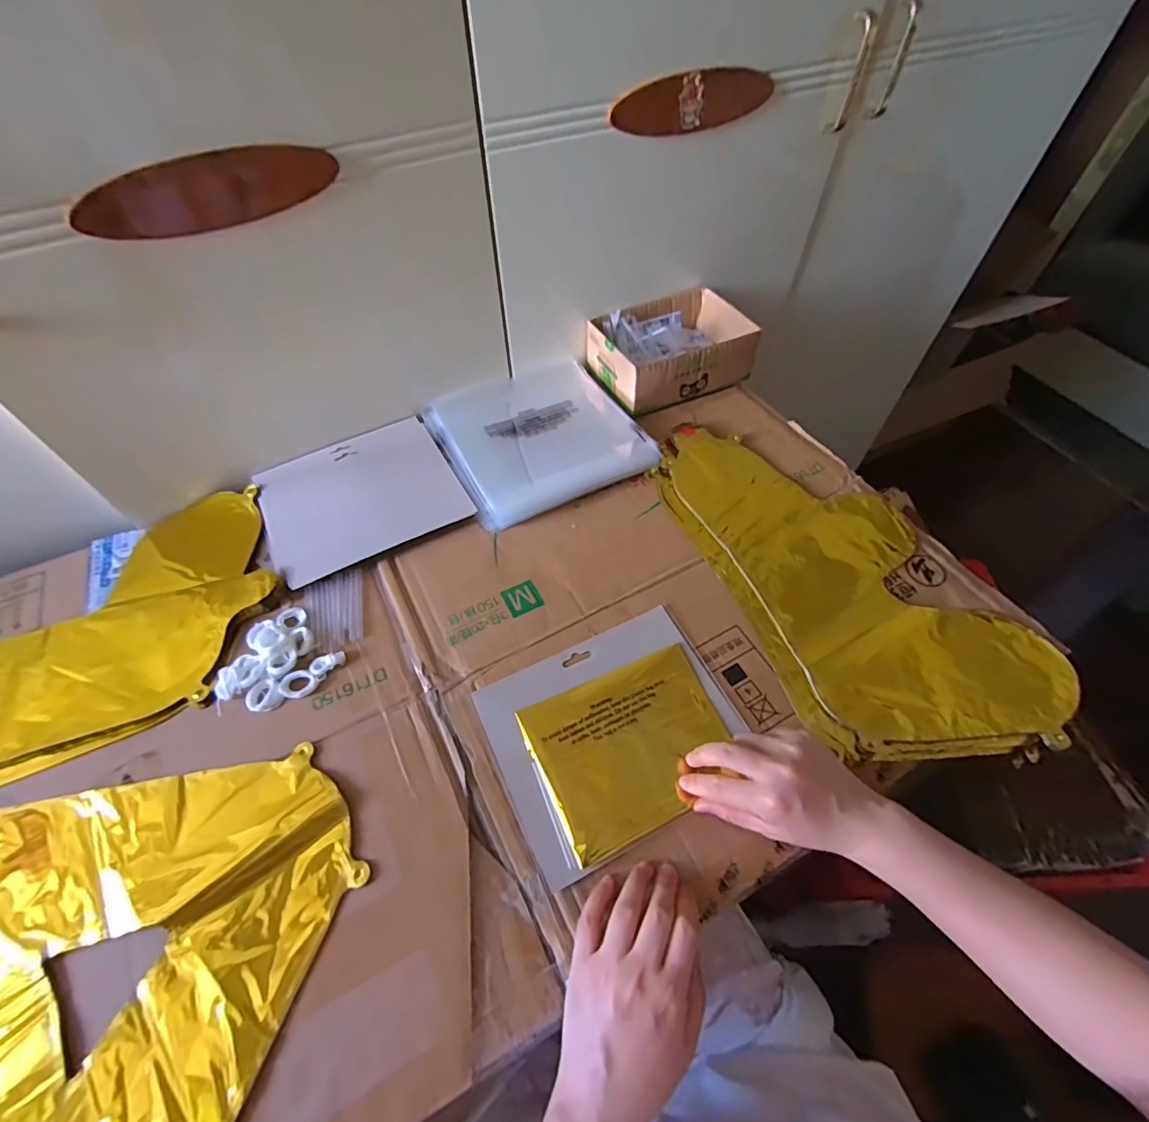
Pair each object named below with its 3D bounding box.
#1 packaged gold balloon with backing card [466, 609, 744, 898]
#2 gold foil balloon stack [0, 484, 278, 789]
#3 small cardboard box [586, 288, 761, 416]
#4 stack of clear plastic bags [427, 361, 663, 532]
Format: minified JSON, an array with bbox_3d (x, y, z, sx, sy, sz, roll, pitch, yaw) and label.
[{"bbox_3d":[0.035,0.139,0.442,0.193,0.012,0.162,-22,58,-15],"label":"packaged gold balloon with backing card"},{"bbox_3d":[-0.482,0.081,0.481,0.394,0.031,0.233,-22,57,-15],"label":"gold foil balloon stack"},{"bbox_3d":[0.120,-0.269,0.679,0.177,0.068,0.137,-22,58,-15],"label":"small cardboard box"},{"bbox_3d":[-0.046,-0.153,0.632,0.216,0.020,0.222,-23,58,-16],"label":"stack of clear plastic bags"}]

